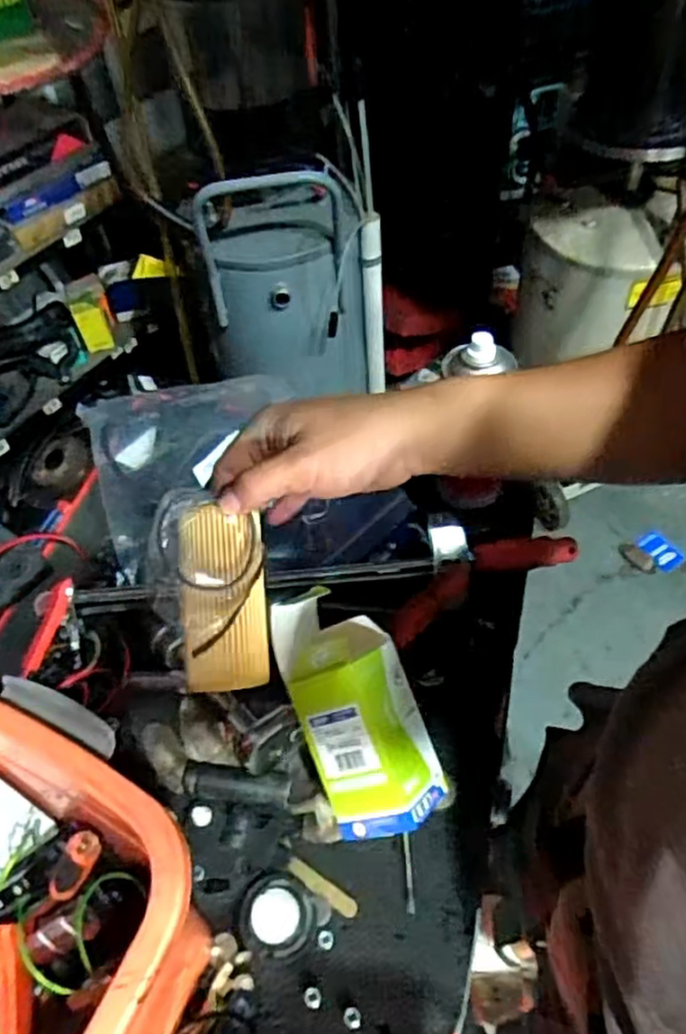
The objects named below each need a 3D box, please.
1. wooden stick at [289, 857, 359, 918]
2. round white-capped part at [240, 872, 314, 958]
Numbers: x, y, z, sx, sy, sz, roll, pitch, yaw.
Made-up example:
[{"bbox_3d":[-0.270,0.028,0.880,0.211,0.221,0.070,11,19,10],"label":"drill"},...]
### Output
[{"bbox_3d":[-0.014,0.261,0.488,0.056,0.004,0.010,30,66,20],"label":"wooden stick"},{"bbox_3d":[-0.046,0.269,0.472,0.047,0.019,0.049,-2,54,3],"label":"round white-capped part"}]

